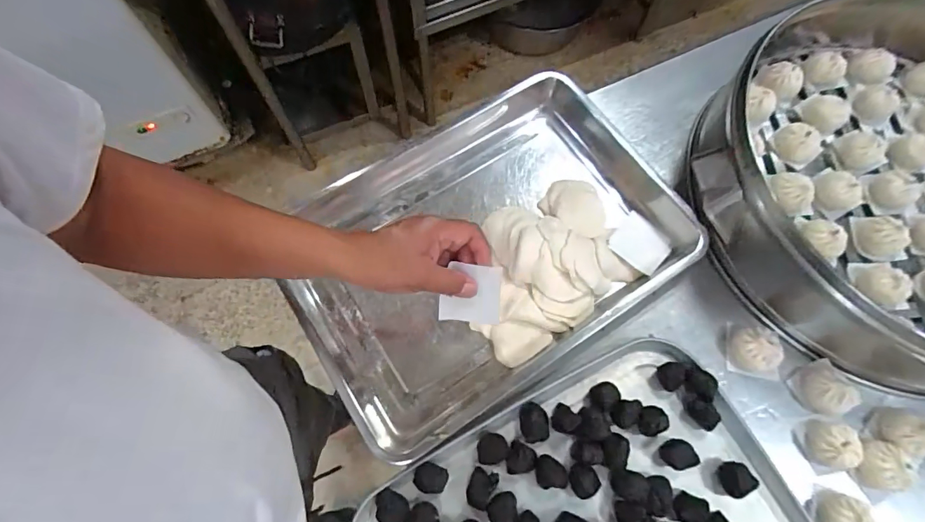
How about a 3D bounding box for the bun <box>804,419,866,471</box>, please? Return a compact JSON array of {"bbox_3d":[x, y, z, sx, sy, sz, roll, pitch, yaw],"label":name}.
[{"bbox_3d":[0.427,0.212,0.509,0.048,0.038,0.044,1,69,-3],"label":"bun"}]

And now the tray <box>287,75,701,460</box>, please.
[{"bbox_3d":[0.031,-0.029,0.593,0.515,0.061,0.352,-31,74,-14],"label":"tray"}]

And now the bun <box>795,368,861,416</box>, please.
[{"bbox_3d":[0.441,0.154,0.528,0.057,0.044,0.060,-4,70,-5],"label":"bun"}]

